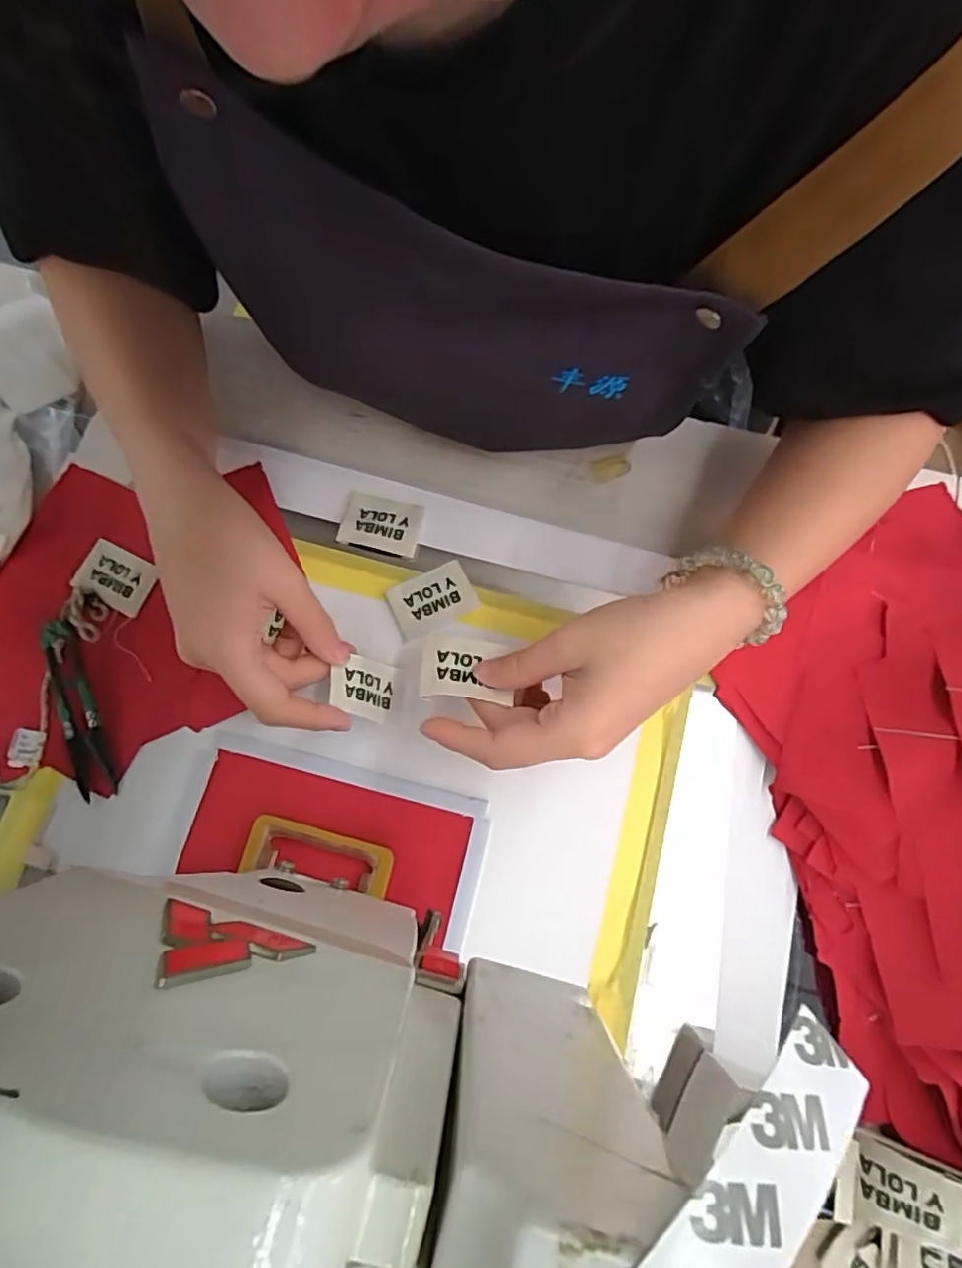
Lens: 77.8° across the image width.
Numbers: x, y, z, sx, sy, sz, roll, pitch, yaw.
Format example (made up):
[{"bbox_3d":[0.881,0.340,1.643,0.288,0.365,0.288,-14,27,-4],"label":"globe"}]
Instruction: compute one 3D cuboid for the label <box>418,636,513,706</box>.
[{"bbox_3d":[-0.008,0.018,0.308,0.046,0.007,0.033,6,58,-9],"label":"label"}]

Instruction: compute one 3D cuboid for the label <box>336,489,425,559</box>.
[{"bbox_3d":[-0.064,-0.070,0.376,0.051,0.004,0.036,12,73,8],"label":"label"}]

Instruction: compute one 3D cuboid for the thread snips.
[{"bbox_3d":[-0.235,0.042,0.343,0.021,0.013,0.102,-20,77,-3],"label":"thread snips"}]

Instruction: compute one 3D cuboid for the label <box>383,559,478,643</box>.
[{"bbox_3d":[-0.031,-0.021,0.362,0.050,0.004,0.035,-27,77,-5],"label":"label"}]

